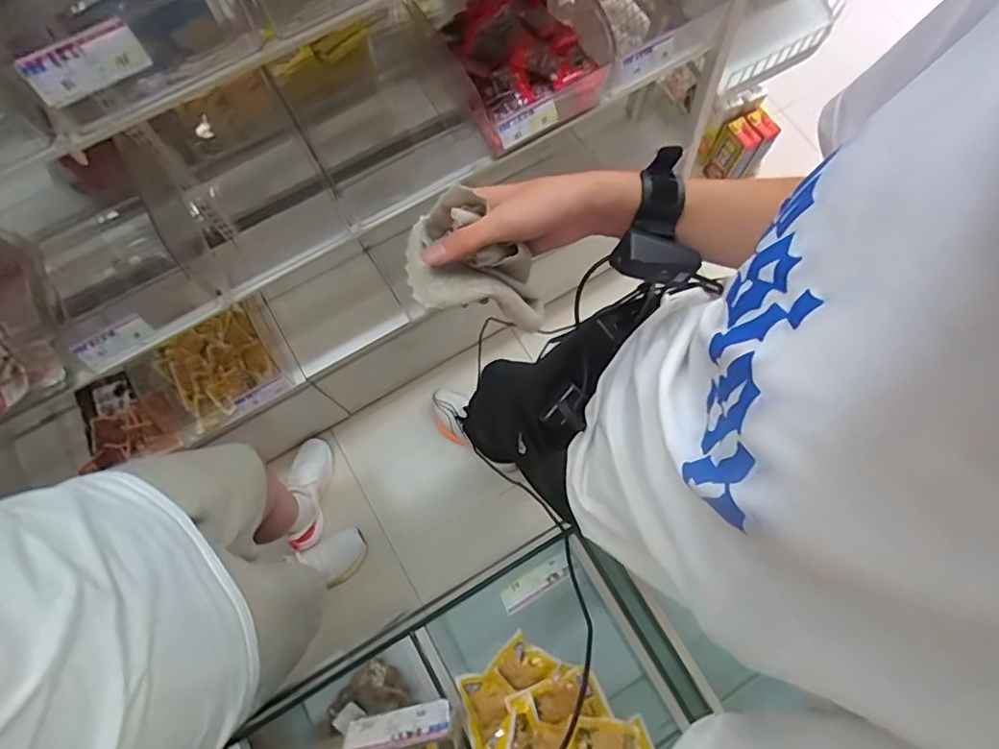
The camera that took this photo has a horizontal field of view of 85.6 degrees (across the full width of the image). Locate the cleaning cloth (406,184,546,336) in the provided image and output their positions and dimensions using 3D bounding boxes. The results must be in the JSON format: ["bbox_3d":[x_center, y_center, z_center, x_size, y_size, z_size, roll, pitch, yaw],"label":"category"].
[{"bbox_3d":[-0.020,-0.087,0.430,0.106,0.094,0.073,0,74,0],"label":"cleaning cloth"}]

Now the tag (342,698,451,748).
[{"bbox_3d":[-0.100,0.347,0.531,0.104,0.042,0.004,-13,106,-3],"label":"tag"}]

